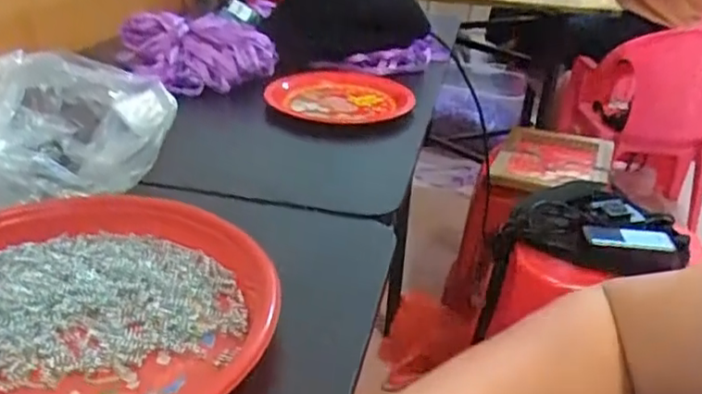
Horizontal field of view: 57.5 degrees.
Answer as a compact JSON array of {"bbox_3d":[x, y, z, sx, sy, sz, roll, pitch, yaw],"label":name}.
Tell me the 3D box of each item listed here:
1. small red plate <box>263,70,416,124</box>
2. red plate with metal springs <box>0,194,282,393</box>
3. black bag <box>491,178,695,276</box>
[{"bbox_3d":[-0.012,-0.116,0.742,0.168,0.023,0.135,-2,28,-10],"label":"small red plate"},{"bbox_3d":[-0.173,0.057,0.373,0.231,0.030,0.241,6,29,-3],"label":"red plate with metal springs"},{"bbox_3d":[0.403,0.050,1.074,0.280,0.080,0.165,10,29,13],"label":"black bag"}]

